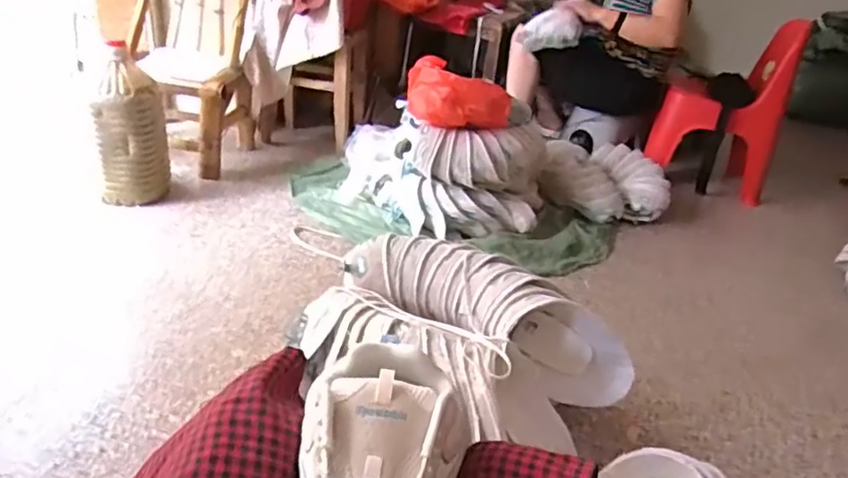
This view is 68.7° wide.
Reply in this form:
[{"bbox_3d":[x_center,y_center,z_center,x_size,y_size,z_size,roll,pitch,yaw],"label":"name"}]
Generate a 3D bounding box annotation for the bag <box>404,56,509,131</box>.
[{"bbox_3d":[0.085,-0.370,1.562,0.242,0.122,0.158,0,29,-12],"label":"bag"}]

